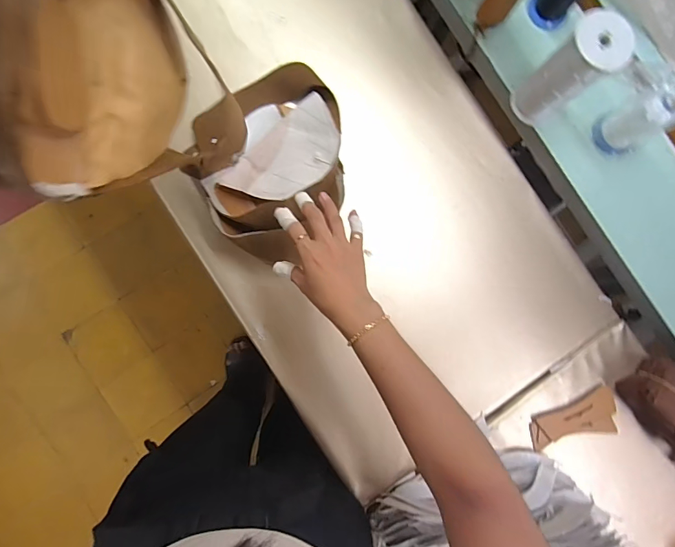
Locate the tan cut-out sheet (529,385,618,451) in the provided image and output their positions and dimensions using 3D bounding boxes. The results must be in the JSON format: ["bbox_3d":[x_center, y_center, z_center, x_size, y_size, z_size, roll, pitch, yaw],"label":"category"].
[{"bbox_3d":[0.378,0.231,0.642,0.146,0.007,0.071,-9,84,-3],"label":"tan cut-out sheet"}]

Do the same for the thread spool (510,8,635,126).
[{"bbox_3d":[0.335,-0.292,0.588,0.078,0.150,0.079,-44,91,-7],"label":"thread spool"}]

